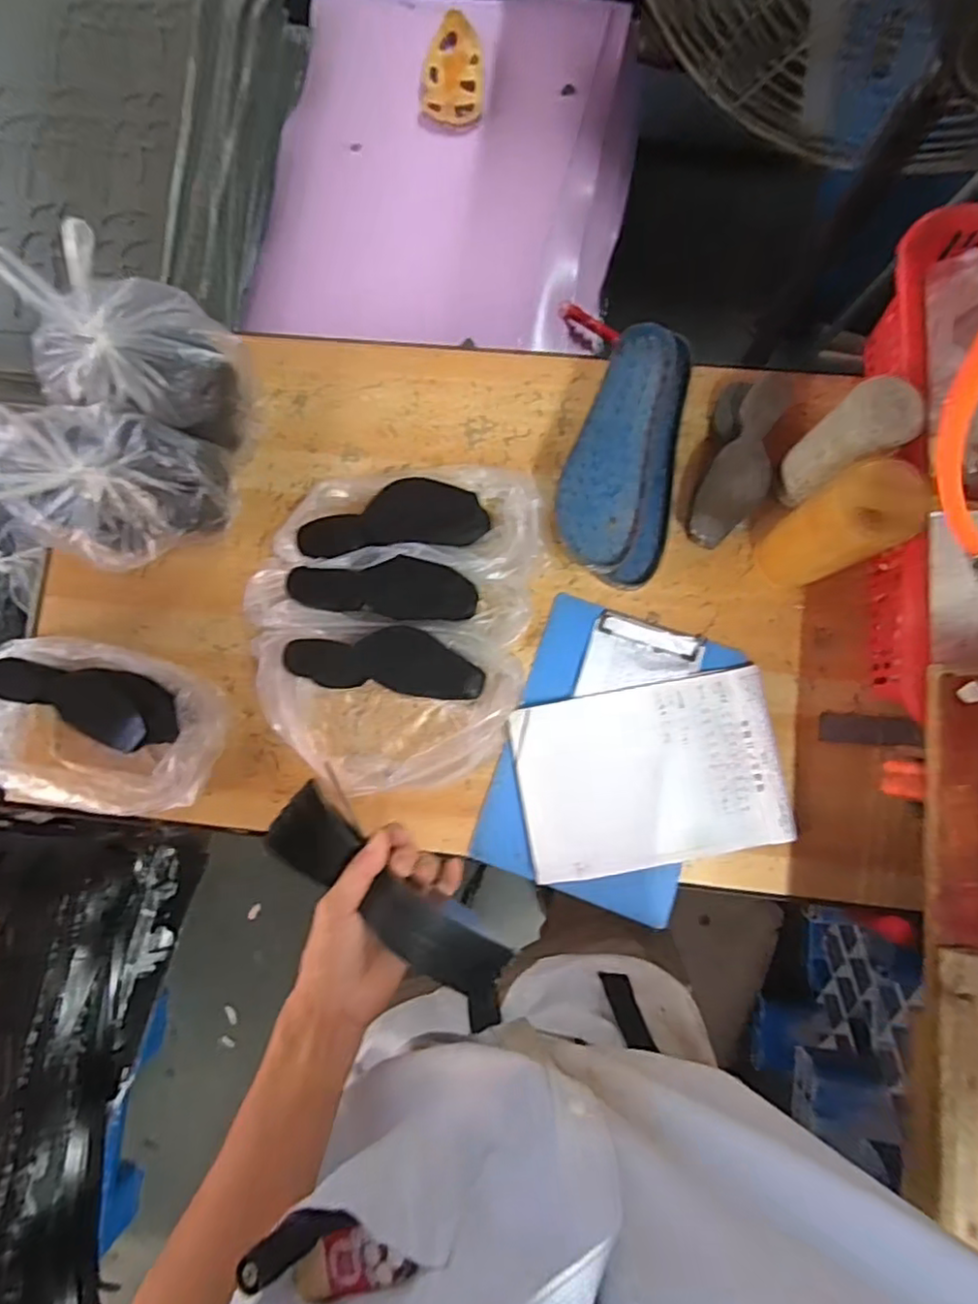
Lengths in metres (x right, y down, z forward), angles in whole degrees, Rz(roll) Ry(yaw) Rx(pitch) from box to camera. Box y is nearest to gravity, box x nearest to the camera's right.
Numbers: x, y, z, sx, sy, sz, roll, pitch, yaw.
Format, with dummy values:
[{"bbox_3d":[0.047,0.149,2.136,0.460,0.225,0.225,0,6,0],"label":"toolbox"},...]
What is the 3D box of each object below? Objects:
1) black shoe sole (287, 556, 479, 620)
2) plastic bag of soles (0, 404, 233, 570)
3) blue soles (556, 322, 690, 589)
[{"bbox_3d":[-0.116,-0.067,0.697,0.205,0.015,0.066,0,111,1],"label":"black shoe sole"},{"bbox_3d":[-0.414,-0.182,0.692,0.217,0.152,0.158,13,84,4],"label":"plastic bag of soles"},{"bbox_3d":[0.147,-0.219,0.727,0.130,0.065,0.278,8,84,4],"label":"blue soles"}]

